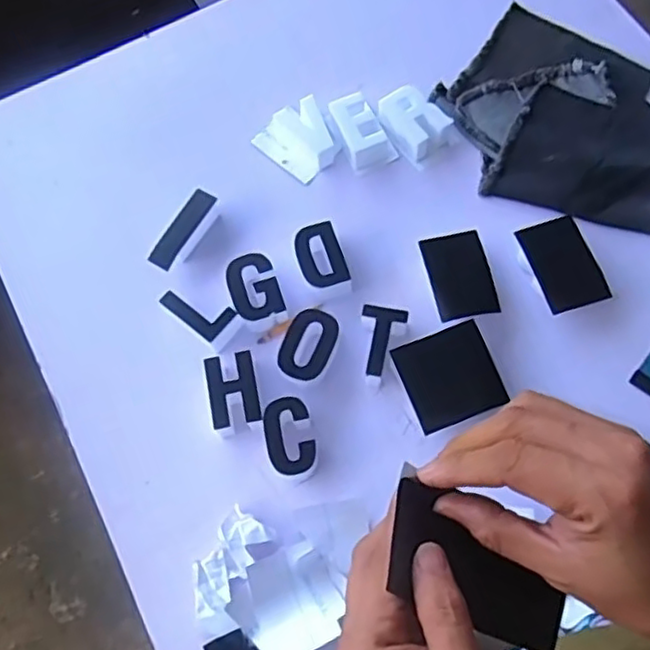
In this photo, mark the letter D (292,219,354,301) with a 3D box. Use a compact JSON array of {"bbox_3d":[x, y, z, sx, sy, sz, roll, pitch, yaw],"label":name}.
[{"bbox_3d":[-0.004,-0.078,0.794,0.056,0.034,0.086,-17,68,-1],"label":"letter D"}]

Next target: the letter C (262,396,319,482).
[{"bbox_3d":[-0.037,0.123,0.714,0.052,0.032,0.086,-14,68,1],"label":"letter C"}]

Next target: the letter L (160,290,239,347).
[{"bbox_3d":[-0.149,-0.014,0.777,0.078,0.034,0.048,36,66,12],"label":"letter L"}]

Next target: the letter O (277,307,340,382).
[{"bbox_3d":[-0.018,0.025,0.751,0.056,0.032,0.086,24,72,10],"label":"letter O"}]

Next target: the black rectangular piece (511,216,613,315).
[{"bbox_3d":[0.278,-0.071,0.766,0.074,0.008,0.108,-18,76,-6],"label":"black rectangular piece"}]

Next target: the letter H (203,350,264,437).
[{"bbox_3d":[-0.102,0.075,0.734,0.056,0.034,0.078,-11,69,-2],"label":"letter H"}]

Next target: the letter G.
[{"bbox_3d":[-0.081,-0.038,0.780,0.057,0.037,0.084,-22,68,-2],"label":"letter G"}]

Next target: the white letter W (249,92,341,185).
[{"bbox_3d":[-0.035,-0.244,0.864,0.092,0.035,0.103,-34,69,-7],"label":"white letter W"}]

